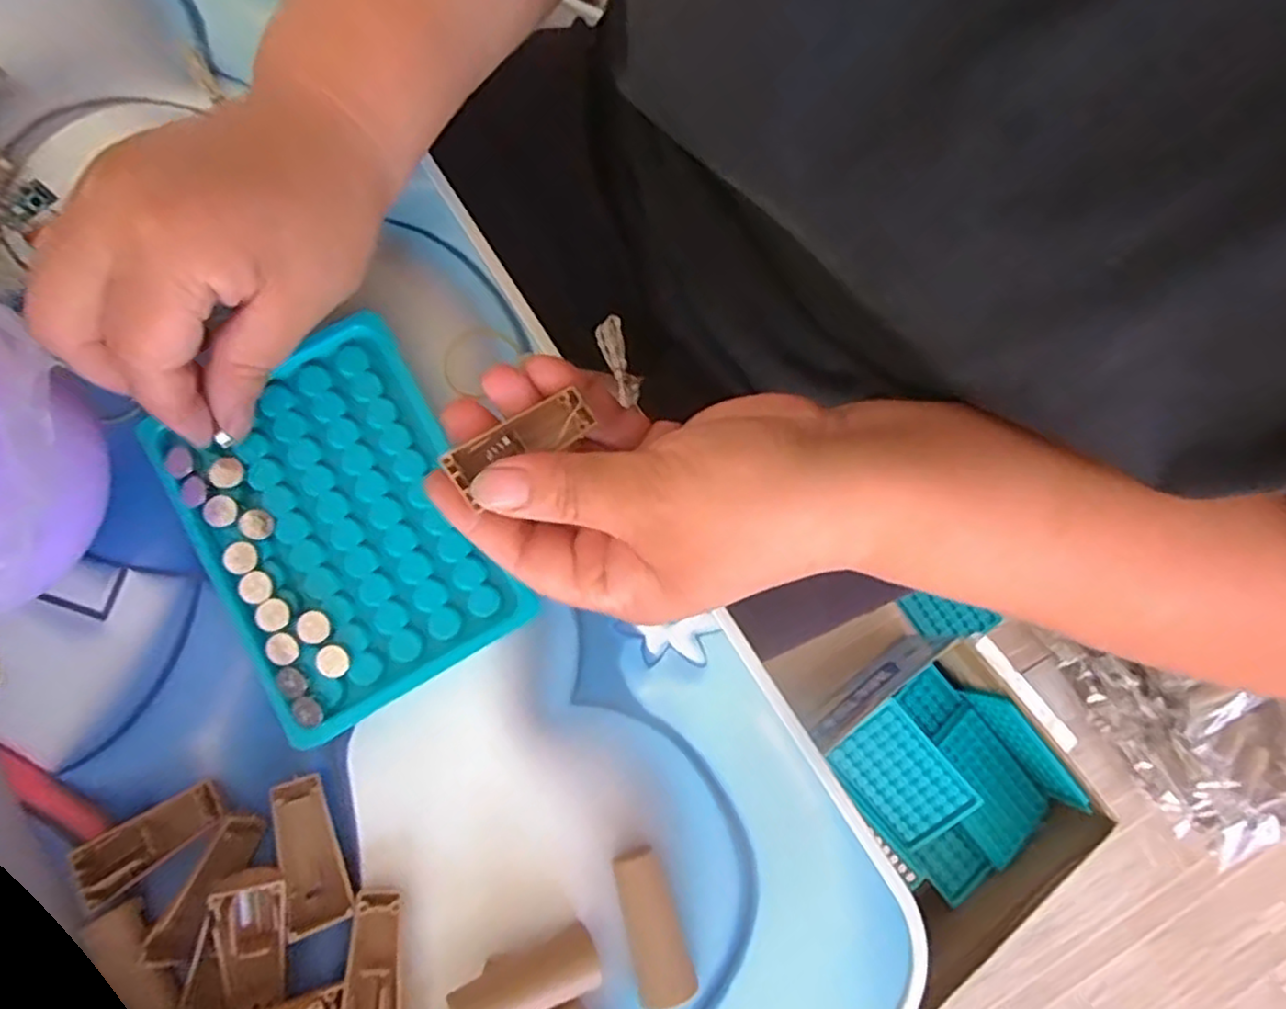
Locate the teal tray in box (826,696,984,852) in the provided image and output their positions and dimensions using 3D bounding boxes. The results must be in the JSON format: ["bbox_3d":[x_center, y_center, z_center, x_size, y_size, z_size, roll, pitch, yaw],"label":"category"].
[{"bbox_3d":[0.263,0.275,0.723,0.092,0.011,0.123,-40,61,3],"label":"teal tray in box"}]

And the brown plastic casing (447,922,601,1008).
[{"bbox_3d":[-0.039,0.160,0.236,0.049,0.008,0.018,-12,79,-25],"label":"brown plastic casing"}]

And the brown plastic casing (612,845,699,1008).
[{"bbox_3d":[0.003,0.148,0.250,0.019,0.014,0.050,-16,82,-6],"label":"brown plastic casing"}]

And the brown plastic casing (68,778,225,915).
[{"bbox_3d":[-0.170,0.116,0.247,0.049,0.013,0.021,-31,84,-8],"label":"brown plastic casing"}]

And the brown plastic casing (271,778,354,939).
[{"bbox_3d":[-0.118,0.122,0.248,0.020,0.008,0.050,-19,83,-7],"label":"brown plastic casing"}]

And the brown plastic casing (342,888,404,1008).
[{"bbox_3d":[-0.092,0.159,0.239,0.020,0.008,0.049,-3,81,-4],"label":"brown plastic casing"}]

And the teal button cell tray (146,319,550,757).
[{"bbox_3d":[-0.110,0.008,0.261,0.094,0.023,0.128,-29,84,-8],"label":"teal button cell tray"}]

